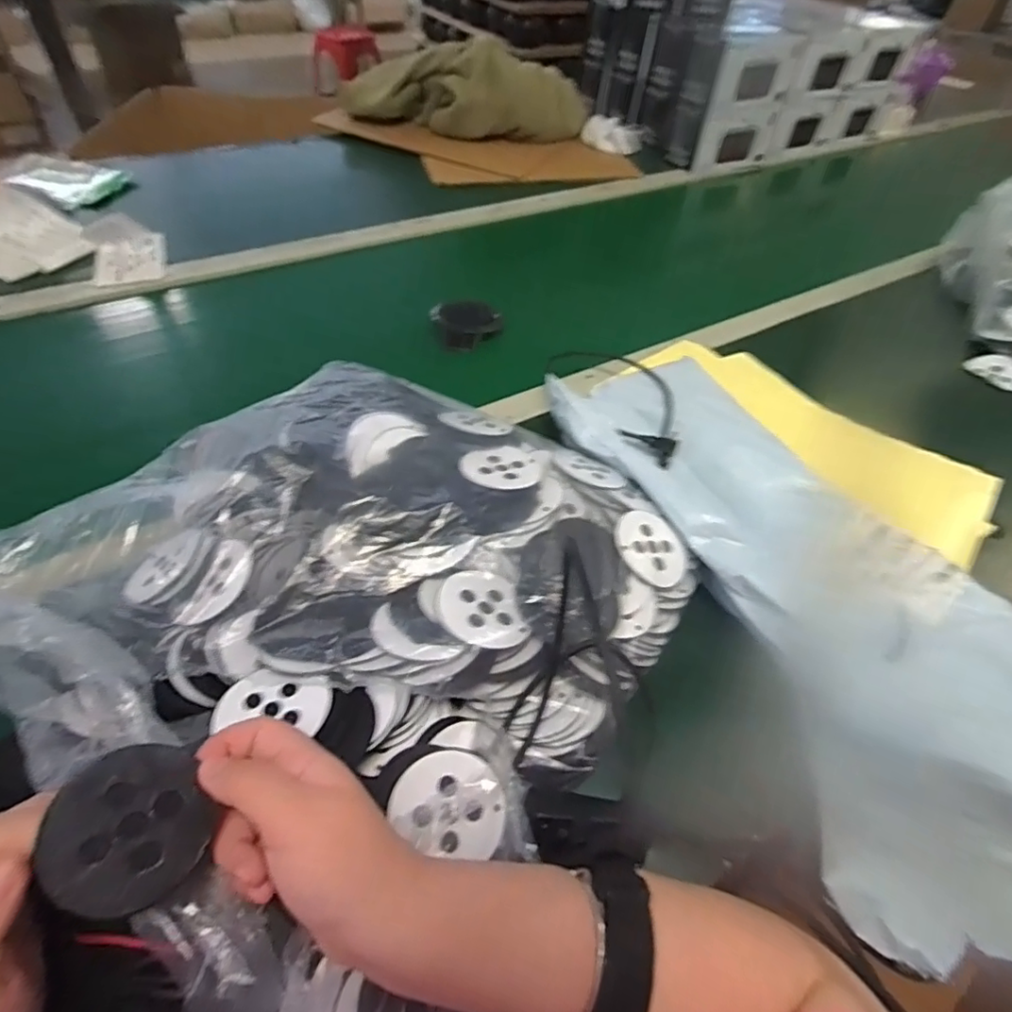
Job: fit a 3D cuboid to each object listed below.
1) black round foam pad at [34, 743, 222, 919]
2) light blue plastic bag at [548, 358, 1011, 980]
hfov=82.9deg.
[{"bbox_3d":[-0.155,0.133,0.235,0.056,0.006,0.061,7,77,-34],"label":"black round foam pad"},{"bbox_3d":[0.238,0.082,0.446,0.182,0.120,0.481,-19,53,-20],"label":"light blue plastic bag"}]

